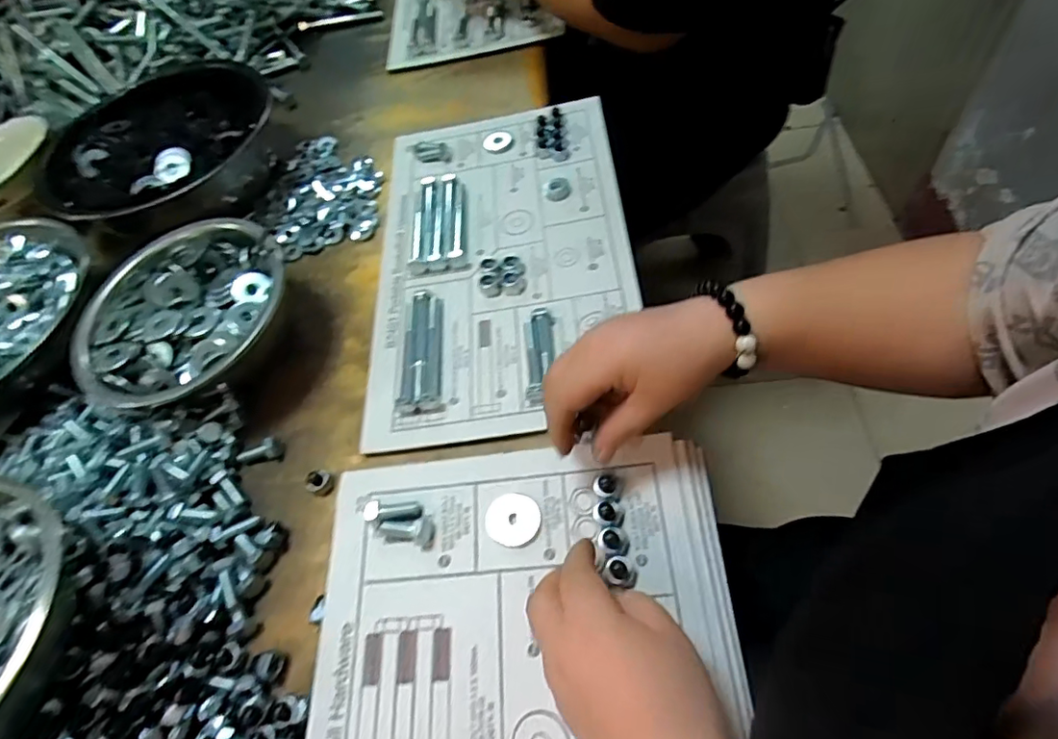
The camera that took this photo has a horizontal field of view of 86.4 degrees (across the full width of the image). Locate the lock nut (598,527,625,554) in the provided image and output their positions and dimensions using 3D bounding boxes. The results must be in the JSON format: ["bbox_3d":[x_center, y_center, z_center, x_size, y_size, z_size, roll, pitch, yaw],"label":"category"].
[{"bbox_3d":[0.049,0.099,0.330,0.016,0.012,0.015,-4,58,6],"label":"lock nut"}]

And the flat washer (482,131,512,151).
[{"bbox_3d":[-0.033,-0.242,0.594,0.030,0.004,0.033,-1,58,1],"label":"flat washer"}]

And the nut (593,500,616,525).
[{"bbox_3d":[0.046,0.086,0.341,0.014,0.013,0.014,-4,58,6],"label":"nut"}]

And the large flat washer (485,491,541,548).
[{"bbox_3d":[-0.010,0.093,0.350,0.033,0.004,0.032,-2,62,3],"label":"large flat washer"}]

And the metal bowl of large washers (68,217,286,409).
[{"bbox_3d":[-0.278,-0.042,0.458,0.152,0.055,0.166,-4,58,6],"label":"metal bowl of large washers"}]

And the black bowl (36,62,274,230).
[{"bbox_3d":[-0.374,-0.217,0.578,0.202,0.068,0.202,-4,58,6],"label":"black bowl"}]

